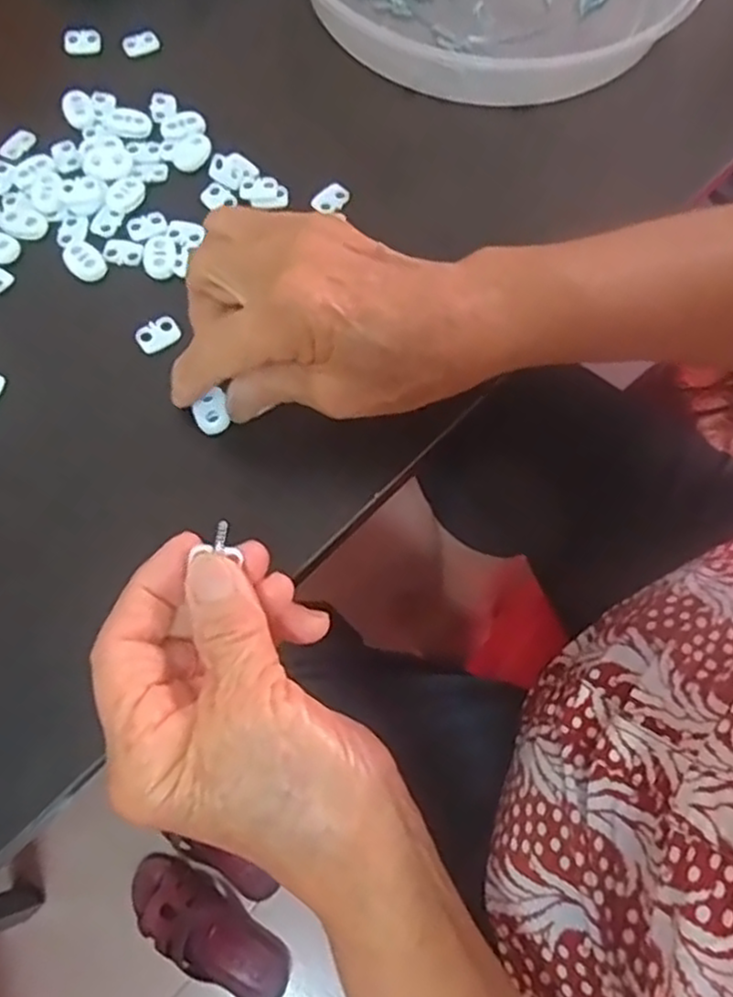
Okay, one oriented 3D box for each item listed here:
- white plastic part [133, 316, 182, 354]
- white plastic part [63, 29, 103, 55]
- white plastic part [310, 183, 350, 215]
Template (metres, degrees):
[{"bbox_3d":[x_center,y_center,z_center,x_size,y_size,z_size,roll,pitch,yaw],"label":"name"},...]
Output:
[{"bbox_3d":[-0.095,-0.075,0.325,0.020,0.004,0.013,-35,74,-14],"label":"white plastic part"},{"bbox_3d":[-0.157,-0.253,0.398,0.020,0.008,0.010,-5,69,-4],"label":"white plastic part"},{"bbox_3d":[-0.018,-0.149,0.358,0.014,0.004,0.018,39,73,12],"label":"white plastic part"}]

